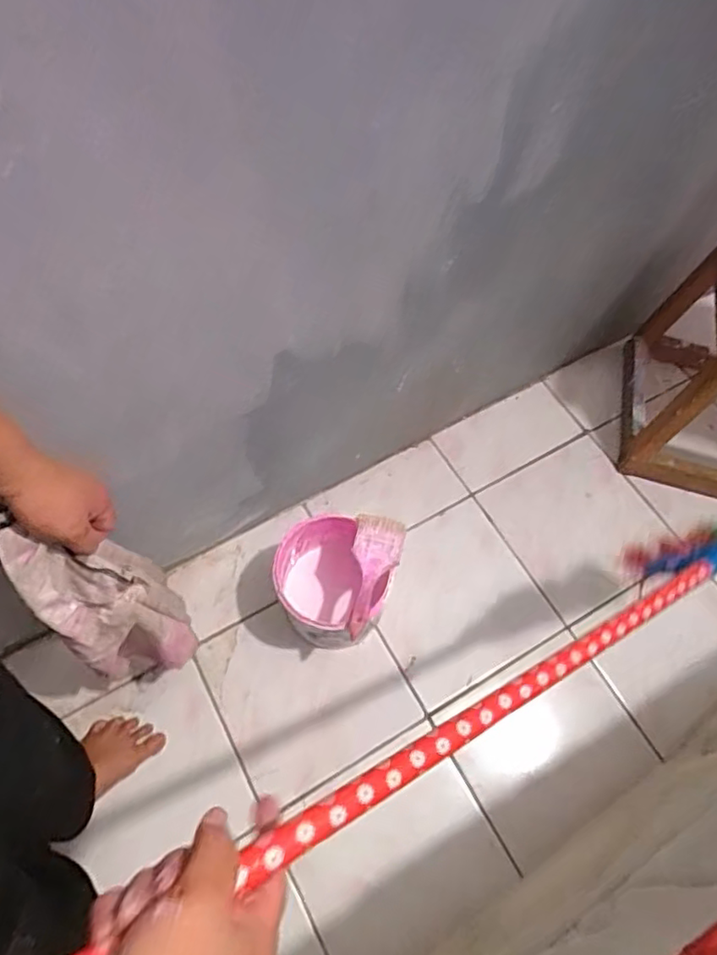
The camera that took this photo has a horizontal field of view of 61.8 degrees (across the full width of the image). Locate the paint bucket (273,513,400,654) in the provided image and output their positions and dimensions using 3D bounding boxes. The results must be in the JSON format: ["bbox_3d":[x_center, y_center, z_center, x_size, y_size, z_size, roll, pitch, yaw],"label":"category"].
[{"bbox_3d":[-0.040,0.177,0.964,0.170,0.196,0.165,1,64,-3],"label":"paint bucket"}]

